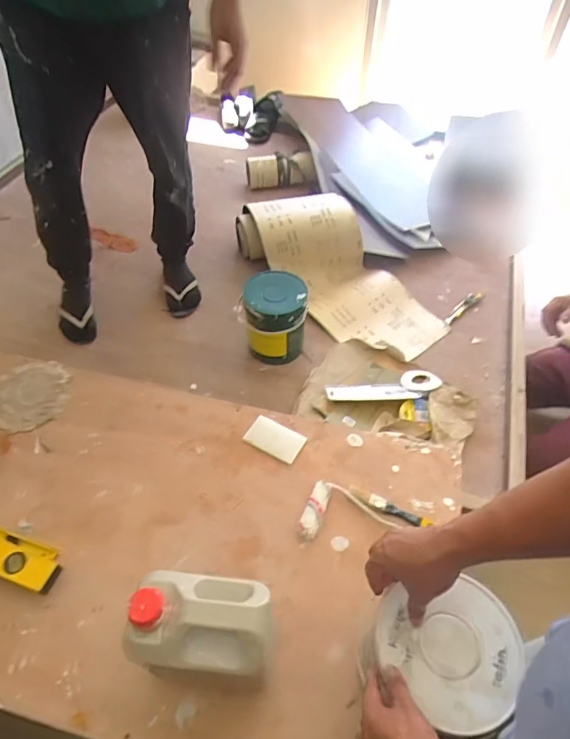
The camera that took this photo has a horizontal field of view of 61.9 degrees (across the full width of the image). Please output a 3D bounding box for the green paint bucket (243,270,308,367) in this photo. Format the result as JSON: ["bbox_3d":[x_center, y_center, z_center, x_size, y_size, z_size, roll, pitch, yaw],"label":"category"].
[{"bbox_3d":[-0.030,-0.141,1.323,0.171,0.200,0.165,0,51,-1],"label":"green paint bucket"}]

